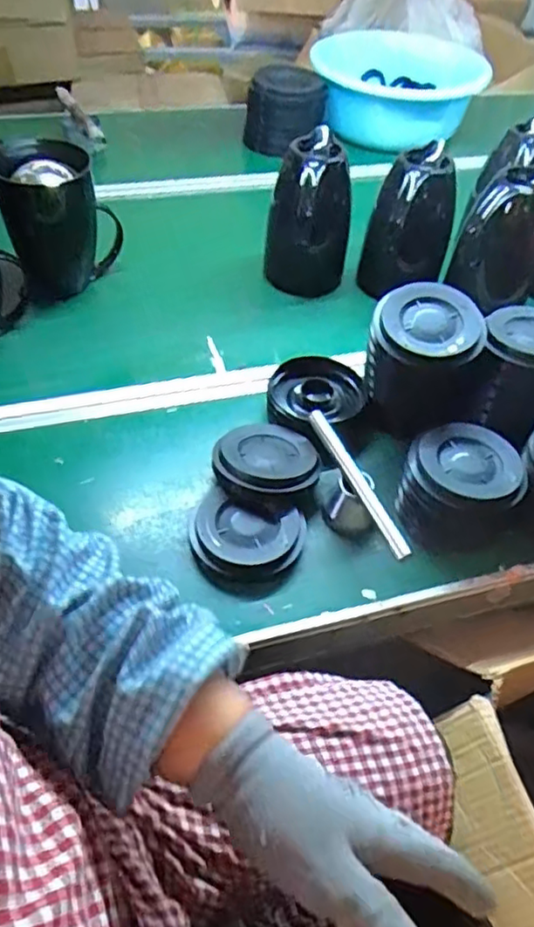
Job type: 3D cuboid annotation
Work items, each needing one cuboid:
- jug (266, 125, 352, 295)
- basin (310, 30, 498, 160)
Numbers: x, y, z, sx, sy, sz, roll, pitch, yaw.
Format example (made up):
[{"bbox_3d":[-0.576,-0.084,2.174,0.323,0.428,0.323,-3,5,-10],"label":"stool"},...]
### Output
[{"bbox_3d":[0.065,-0.354,0.975,0.127,0.247,0.140,6,49,1],"label":"jug"},{"bbox_3d":[0.298,-0.834,1.397,0.390,0.148,0.300,0,49,-4],"label":"basin"}]

